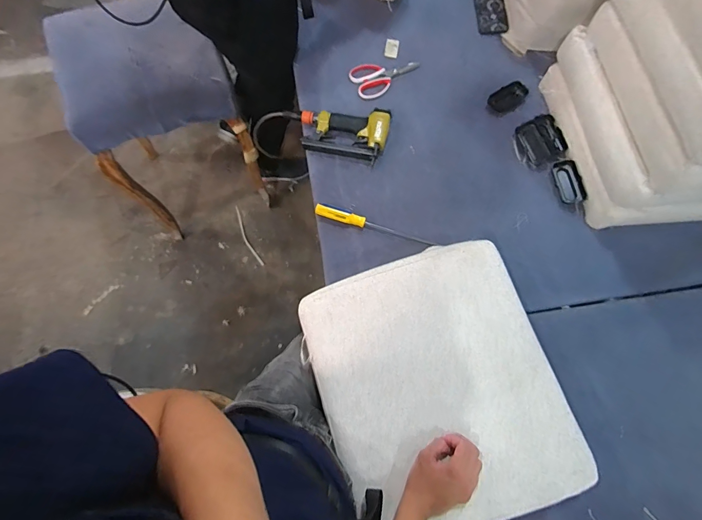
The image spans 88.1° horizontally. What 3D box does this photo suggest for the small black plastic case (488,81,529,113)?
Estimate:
[{"bbox_3d":[0.419,-0.436,0.971,0.107,0.024,0.064,-36,77,-12],"label":"small black plastic case"}]

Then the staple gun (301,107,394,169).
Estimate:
[{"bbox_3d":[-0.015,-0.312,0.898,0.212,0.048,0.137,7,72,1],"label":"staple gun"}]

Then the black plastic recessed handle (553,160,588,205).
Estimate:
[{"bbox_3d":[0.521,-0.188,0.874,0.049,0.029,0.109,-10,73,-5],"label":"black plastic recessed handle"}]

